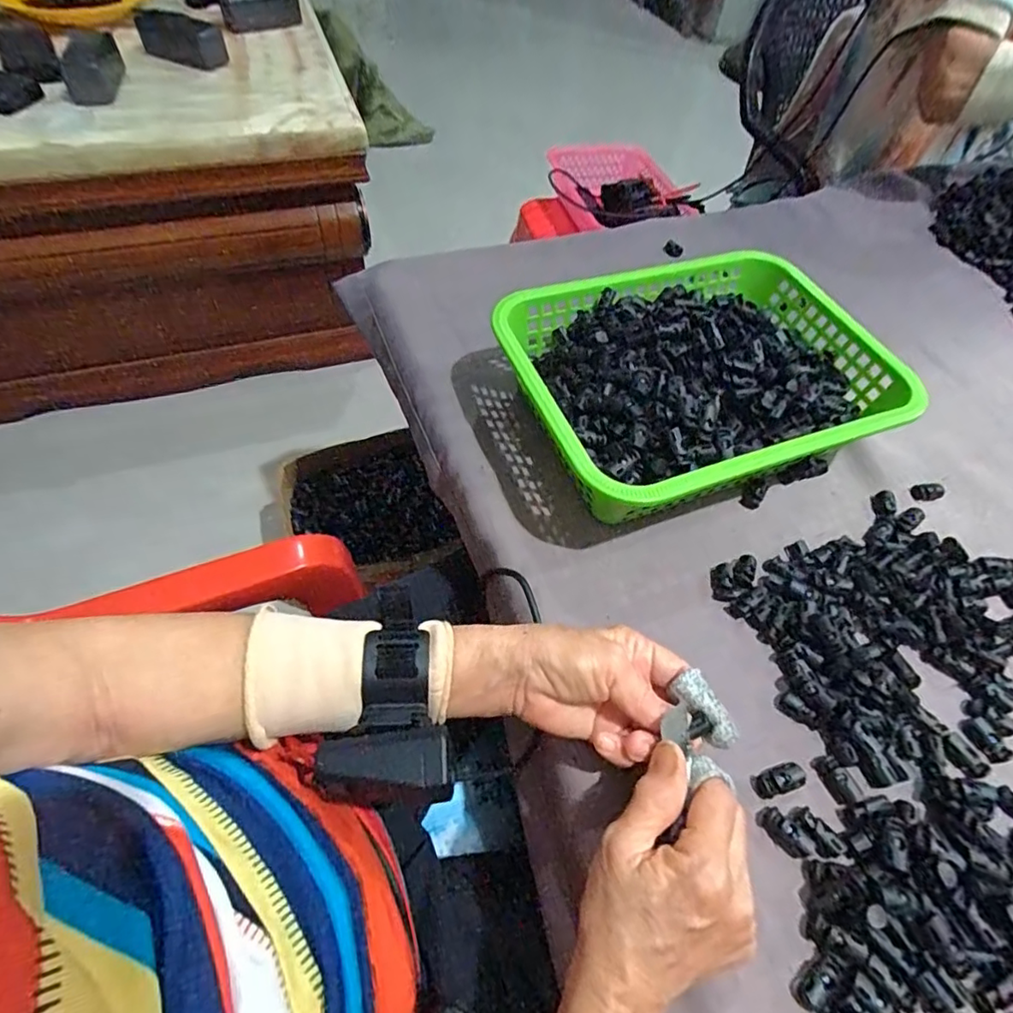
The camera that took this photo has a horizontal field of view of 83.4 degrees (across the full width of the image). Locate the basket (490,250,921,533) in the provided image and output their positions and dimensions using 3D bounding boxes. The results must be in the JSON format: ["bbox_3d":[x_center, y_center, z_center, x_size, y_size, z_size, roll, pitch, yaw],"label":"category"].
[{"bbox_3d":[0.156,-0.102,0.475,0.312,0.081,0.223,-18,60,-18],"label":"basket"}]

